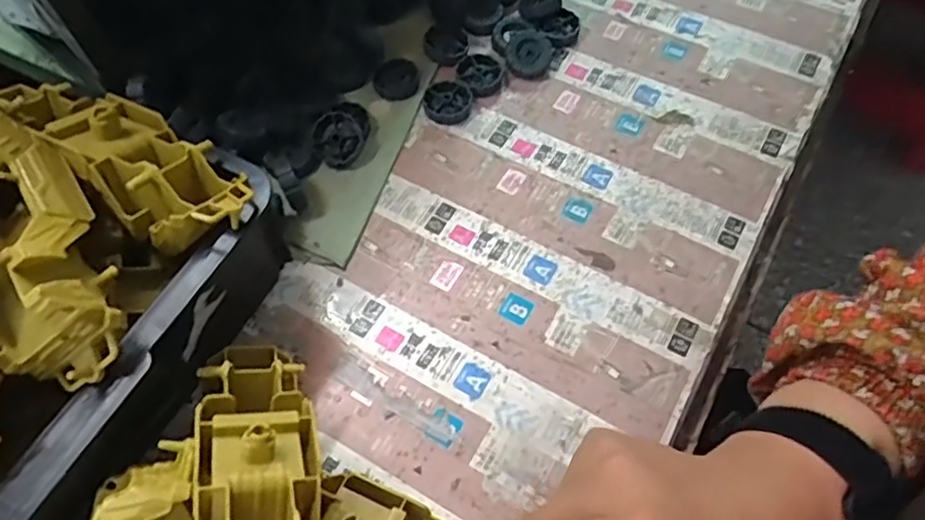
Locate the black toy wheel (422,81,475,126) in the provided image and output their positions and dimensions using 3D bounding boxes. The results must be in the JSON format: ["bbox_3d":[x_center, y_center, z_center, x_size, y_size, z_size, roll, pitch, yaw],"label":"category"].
[{"bbox_3d":[-0.012,-0.126,0.535,0.039,0.017,0.037,0,61,0],"label":"black toy wheel"}]

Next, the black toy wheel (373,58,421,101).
[{"bbox_3d":[-0.054,-0.149,0.548,0.037,0.016,0.036,0,61,0],"label":"black toy wheel"}]

